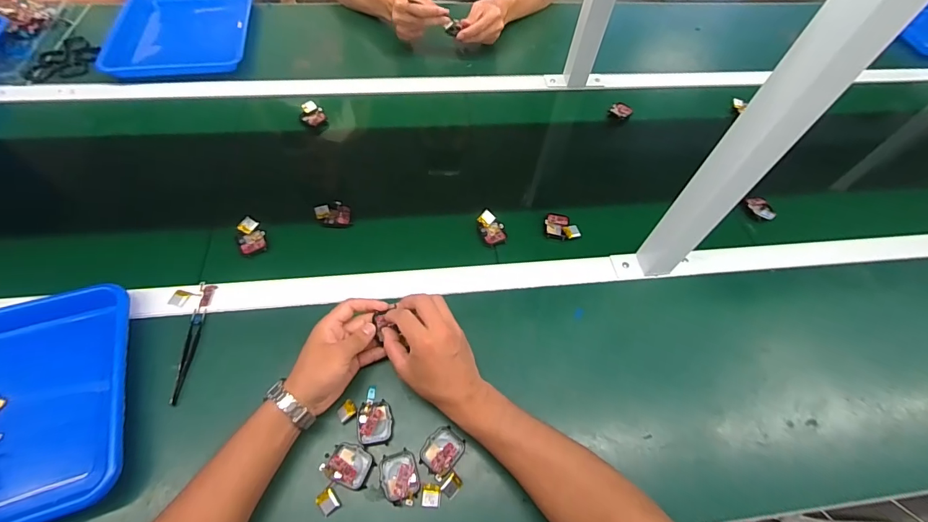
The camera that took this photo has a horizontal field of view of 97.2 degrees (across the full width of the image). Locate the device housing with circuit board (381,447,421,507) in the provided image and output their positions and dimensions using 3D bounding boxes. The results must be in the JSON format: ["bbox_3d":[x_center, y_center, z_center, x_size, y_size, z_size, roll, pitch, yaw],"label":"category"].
[{"bbox_3d":[-0.068,0.232,0.438,0.037,0.010,0.051,-13,60,-10],"label":"device housing with circuit board"}]

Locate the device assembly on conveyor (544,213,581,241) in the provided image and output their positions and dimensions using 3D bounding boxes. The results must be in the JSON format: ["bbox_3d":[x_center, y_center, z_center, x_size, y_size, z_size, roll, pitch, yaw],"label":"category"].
[{"bbox_3d":[0.153,-0.055,0.634,0.051,0.014,0.044,9,58,3],"label":"device assembly on conveyor"}]

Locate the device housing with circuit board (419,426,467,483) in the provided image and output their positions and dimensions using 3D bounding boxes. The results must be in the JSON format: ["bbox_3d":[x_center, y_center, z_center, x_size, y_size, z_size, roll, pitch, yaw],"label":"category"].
[{"bbox_3d":[-0.025,0.209,0.454,0.041,0.011,0.048,35,63,18],"label":"device housing with circuit board"}]

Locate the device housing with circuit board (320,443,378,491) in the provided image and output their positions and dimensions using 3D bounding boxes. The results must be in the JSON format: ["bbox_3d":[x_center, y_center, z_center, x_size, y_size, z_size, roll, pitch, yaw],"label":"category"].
[{"bbox_3d":[-0.123,0.219,0.441,0.047,0.014,0.039,22,60,11],"label":"device housing with circuit board"}]

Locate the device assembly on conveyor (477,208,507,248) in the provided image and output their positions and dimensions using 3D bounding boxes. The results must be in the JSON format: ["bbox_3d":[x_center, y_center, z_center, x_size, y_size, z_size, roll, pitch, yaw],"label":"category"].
[{"bbox_3d":[0.043,-0.052,0.619,0.036,0.016,0.056,-14,60,-11],"label":"device assembly on conveyor"}]

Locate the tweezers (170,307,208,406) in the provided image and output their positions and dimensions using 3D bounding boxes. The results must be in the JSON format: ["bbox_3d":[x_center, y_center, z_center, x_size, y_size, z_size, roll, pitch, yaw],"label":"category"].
[{"bbox_3d":[-0.335,0.113,0.498,0.015,0.009,0.119,-4,59,-5],"label":"tweezers"}]

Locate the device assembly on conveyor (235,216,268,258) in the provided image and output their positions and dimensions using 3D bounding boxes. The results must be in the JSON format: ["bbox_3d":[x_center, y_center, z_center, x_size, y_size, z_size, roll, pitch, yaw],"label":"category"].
[{"bbox_3d":[-0.307,-0.035,0.586,0.038,0.021,0.054,-31,64,-19],"label":"device assembly on conveyor"}]

